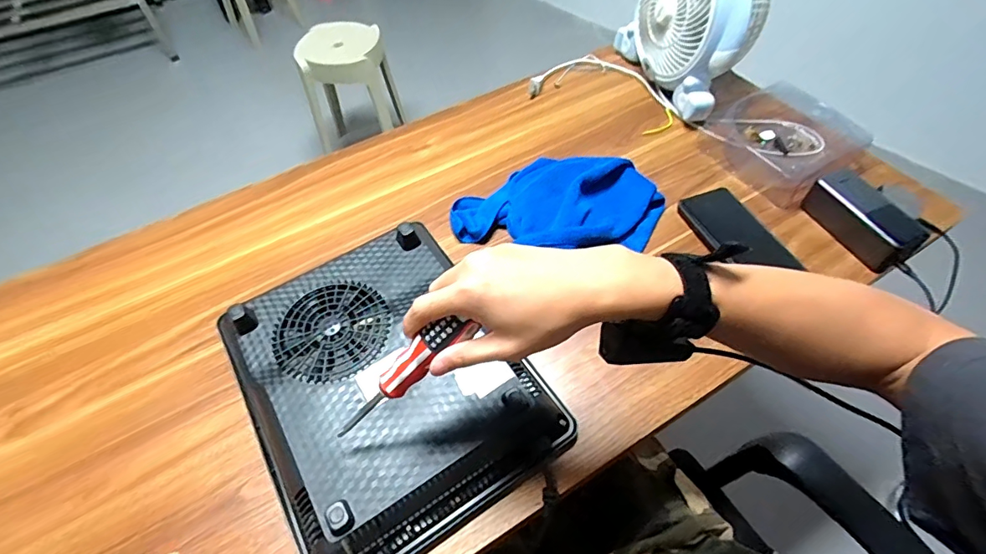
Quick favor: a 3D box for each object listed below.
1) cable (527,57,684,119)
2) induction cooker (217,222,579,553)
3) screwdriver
[{"bbox_3d":[0.201,-0.340,0.842,0.254,0.018,0.132,14,52,11],"label":"cable"},{"bbox_3d":[-0.115,0.101,0.507,0.273,0.057,0.328,-30,58,-17],"label":"induction cooker"},{"bbox_3d":[-0.073,0.077,0.382,0.163,0.025,0.021,-44,51,27],"label":"screwdriver"}]

